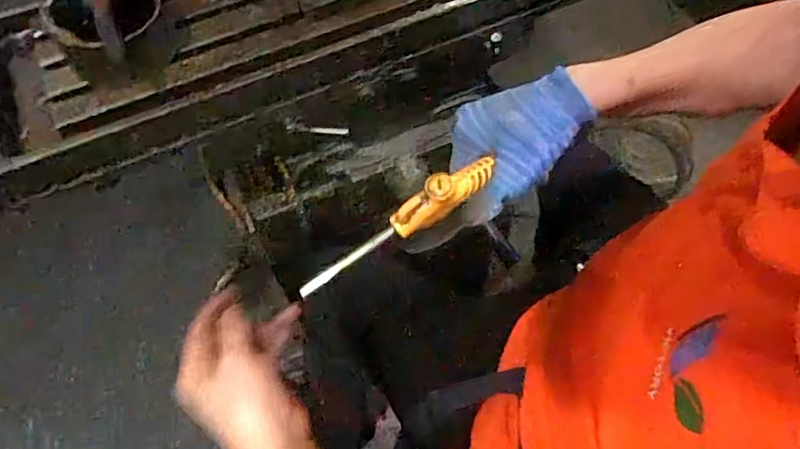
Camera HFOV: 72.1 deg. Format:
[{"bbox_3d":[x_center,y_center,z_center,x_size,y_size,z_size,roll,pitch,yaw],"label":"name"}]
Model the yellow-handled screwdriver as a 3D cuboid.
[{"bbox_3d":[-0.002,0.000,0.379,0.156,0.024,0.017,-34,64,-3],"label":"yellow-handled screwdriver"}]

